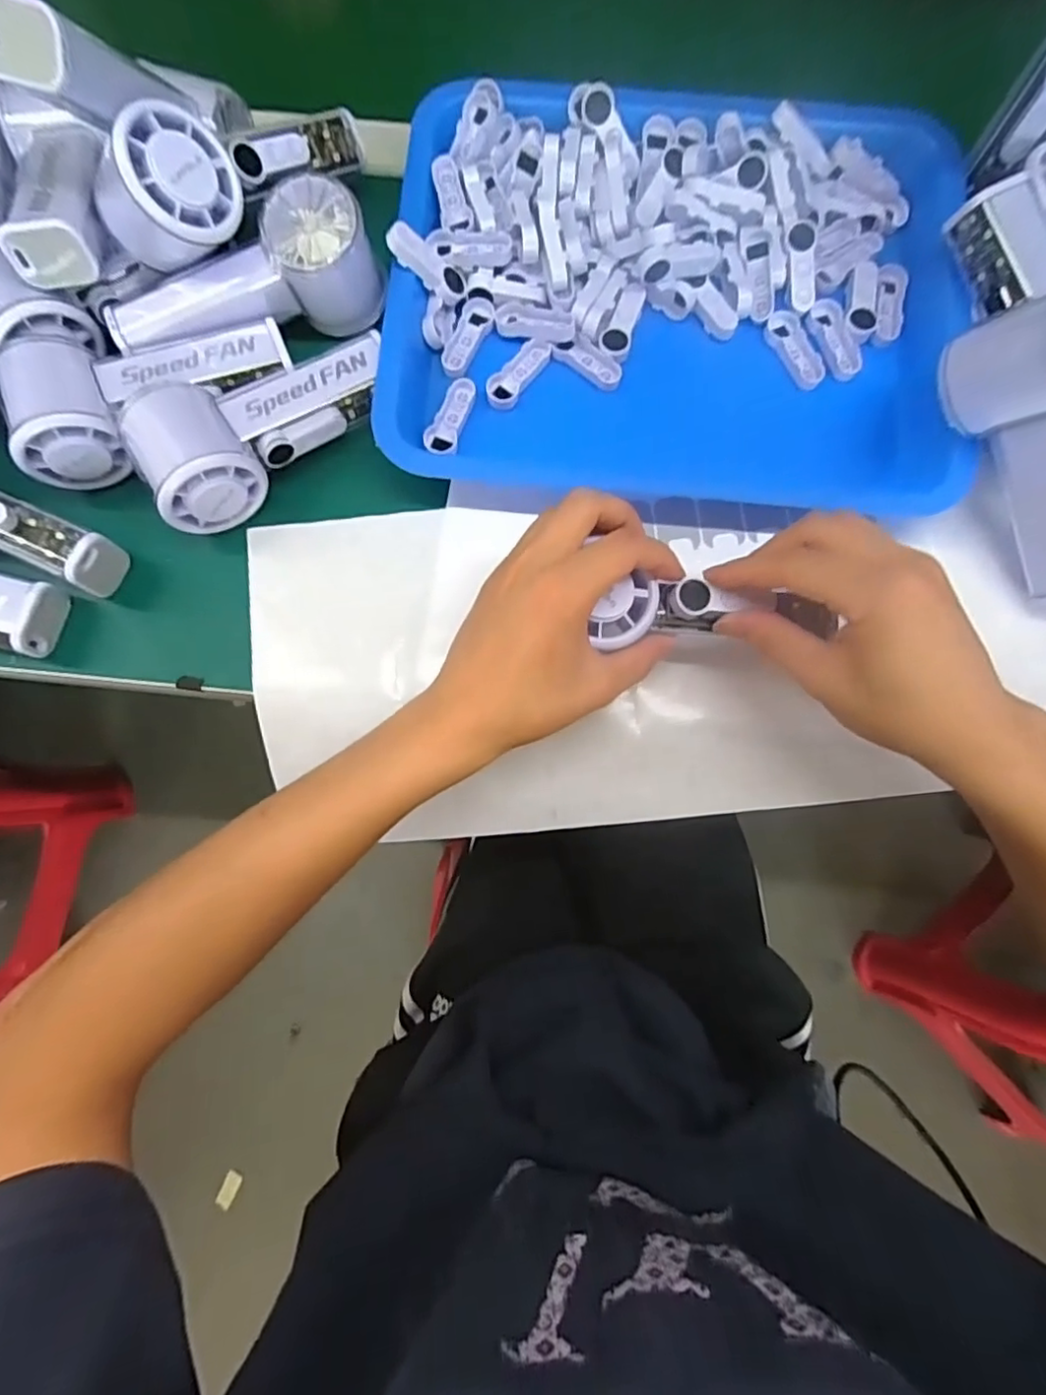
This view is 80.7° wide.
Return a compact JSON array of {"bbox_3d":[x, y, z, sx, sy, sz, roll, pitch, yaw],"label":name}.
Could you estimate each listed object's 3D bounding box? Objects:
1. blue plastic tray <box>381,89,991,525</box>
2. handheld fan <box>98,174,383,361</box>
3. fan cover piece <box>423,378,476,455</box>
[{"bbox_3d":[0.086,-0.235,0.372,0.322,0.054,0.246,5,79,0],"label":"blue plastic tray"},{"bbox_3d":[-0.158,-0.234,0.351,0.152,0.058,0.048,-18,80,-4],"label":"handheld fan"},{"bbox_3d":[-0.044,-0.166,0.364,0.019,0.004,0.050,16,80,2],"label":"fan cover piece"}]

